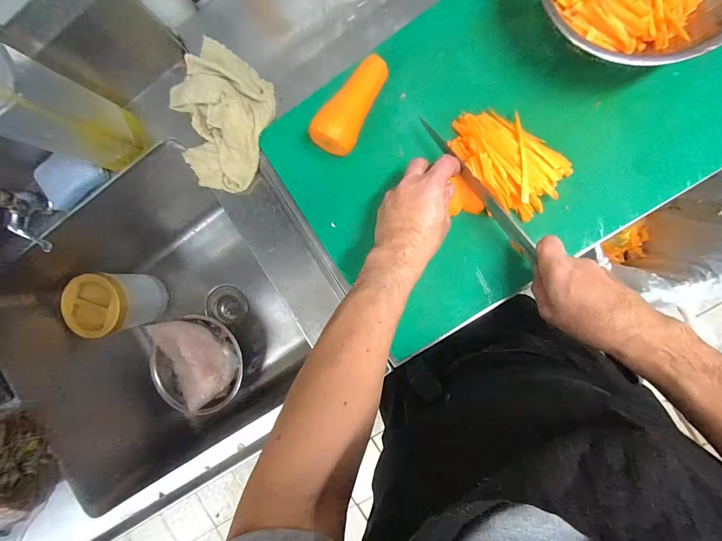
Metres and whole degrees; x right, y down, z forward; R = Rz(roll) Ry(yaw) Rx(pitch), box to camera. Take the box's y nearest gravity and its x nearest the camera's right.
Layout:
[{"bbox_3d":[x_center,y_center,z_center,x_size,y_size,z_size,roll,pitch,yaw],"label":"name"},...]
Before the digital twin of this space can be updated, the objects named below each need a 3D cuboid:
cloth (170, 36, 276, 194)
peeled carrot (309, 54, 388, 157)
[{"bbox_3d":[-0.212,-0.224,0.491,0.176,0.042,0.173,41,95,5],"label":"cloth"},{"bbox_3d":[-0.007,-0.208,0.422,0.050,0.054,0.131,36,95,6],"label":"peeled carrot"}]

